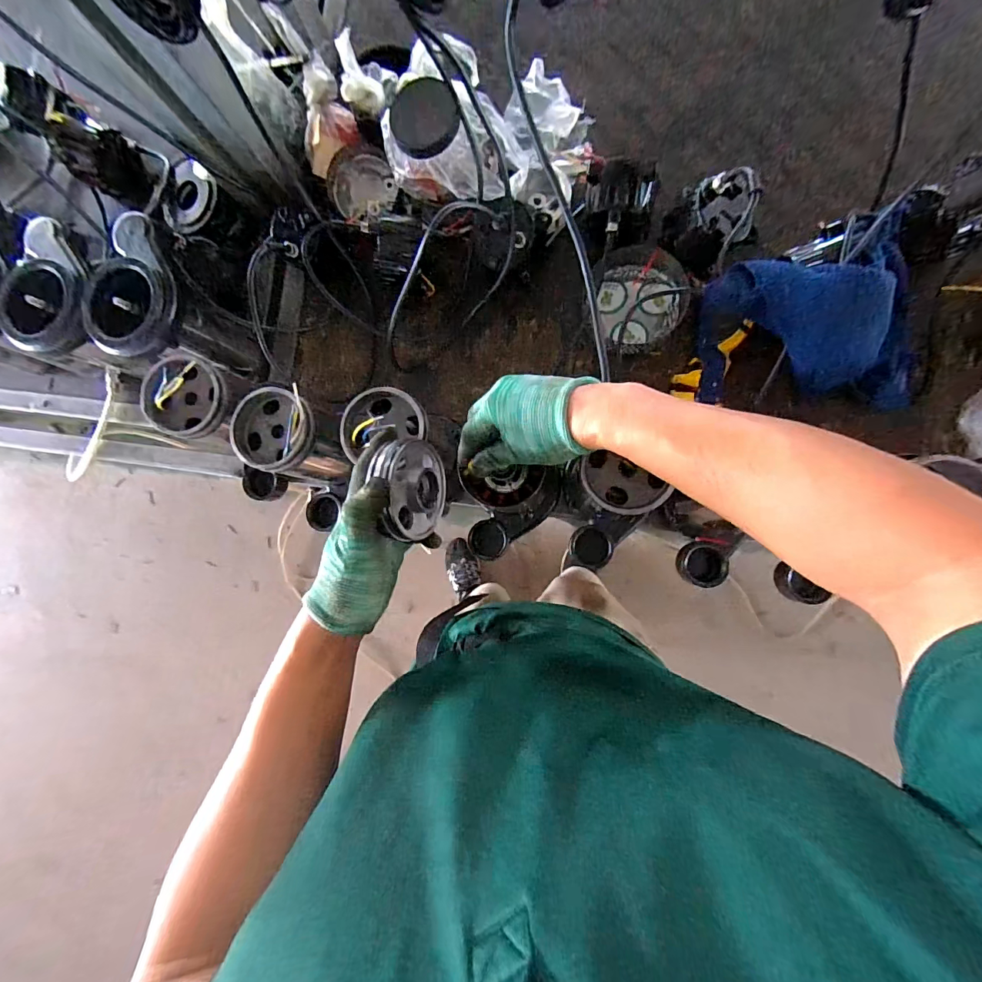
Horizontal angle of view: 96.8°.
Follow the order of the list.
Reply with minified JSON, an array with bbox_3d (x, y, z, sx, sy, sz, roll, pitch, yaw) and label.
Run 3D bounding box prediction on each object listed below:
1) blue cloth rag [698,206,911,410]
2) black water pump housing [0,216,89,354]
[{"bbox_3d":[0.395,-0.202,0.520,0.259,0.084,0.191,-1,87,7],"label":"blue cloth rag"},{"bbox_3d":[-0.564,-0.266,0.558,0.159,0.041,0.159,0,87,7],"label":"black water pump housing"}]

